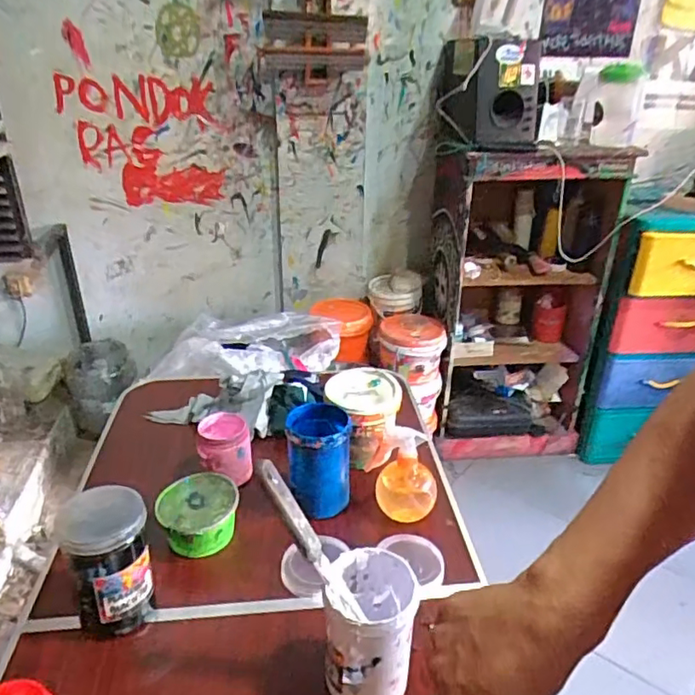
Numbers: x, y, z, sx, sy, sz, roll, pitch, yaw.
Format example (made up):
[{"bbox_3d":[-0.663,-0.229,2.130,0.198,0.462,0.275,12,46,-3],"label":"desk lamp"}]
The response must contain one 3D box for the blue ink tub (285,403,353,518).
[{"bbox_3d":[-0.044,0.174,0.892,0.093,0.157,0.095,1,28,0],"label":"blue ink tub"}]

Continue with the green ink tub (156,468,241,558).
[{"bbox_3d":[-0.216,0.240,0.835,0.110,0.058,0.111,1,28,0],"label":"green ink tub"}]

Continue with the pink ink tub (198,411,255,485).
[{"bbox_3d":[-0.200,0.166,0.949,0.086,0.082,0.088,-5,29,-11],"label":"pink ink tub"}]

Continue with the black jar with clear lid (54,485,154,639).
[{"bbox_3d":[-0.286,0.259,0.702,0.098,0.157,0.092,-15,32,-26],"label":"black jar with clear lid"}]

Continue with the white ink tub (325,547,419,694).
[{"bbox_3d":[0.022,0.301,0.621,0.088,0.137,0.100,2,28,2],"label":"white ink tub"}]

